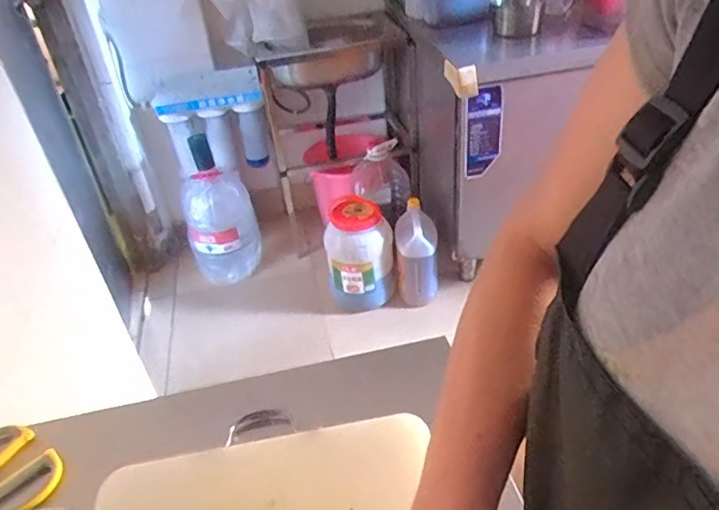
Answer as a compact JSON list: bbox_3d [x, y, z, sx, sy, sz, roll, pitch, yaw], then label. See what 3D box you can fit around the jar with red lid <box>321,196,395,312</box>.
[{"bbox_3d":[0.002,0.003,1.806,0.210,0.302,0.190,-6,37,1],"label":"jar with red lid"}]

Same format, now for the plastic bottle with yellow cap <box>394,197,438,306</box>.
[{"bbox_3d":[0.184,0.016,1.844,0.131,0.319,0.153,-3,37,5],"label":"plastic bottle with yellow cap"}]

